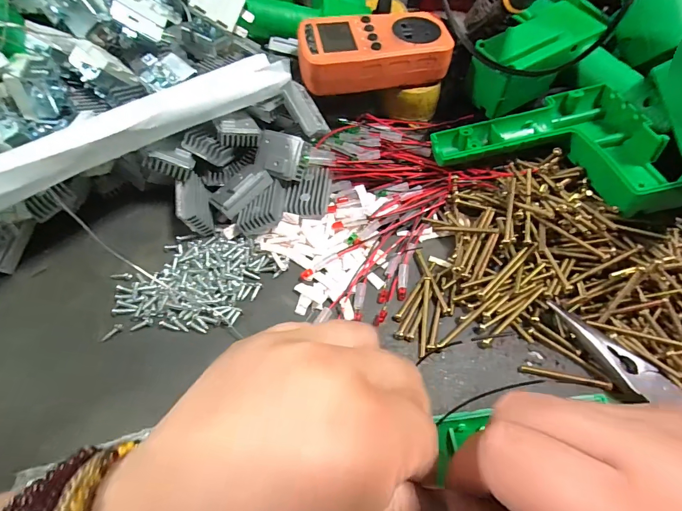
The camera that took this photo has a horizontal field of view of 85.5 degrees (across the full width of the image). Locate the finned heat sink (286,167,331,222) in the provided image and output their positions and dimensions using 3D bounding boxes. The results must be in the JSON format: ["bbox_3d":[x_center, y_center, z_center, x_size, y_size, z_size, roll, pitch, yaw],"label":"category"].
[{"bbox_3d":[-0.025,-0.052,0.295,0.032,0.013,0.048,5,59,1],"label":"finned heat sink"}]

